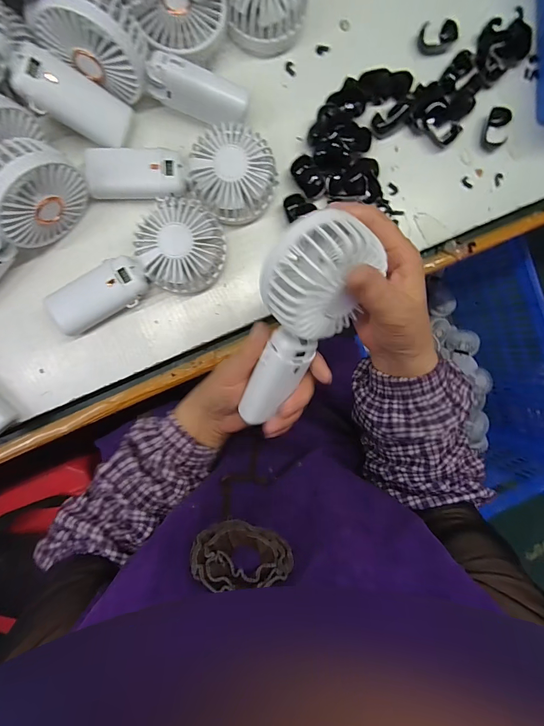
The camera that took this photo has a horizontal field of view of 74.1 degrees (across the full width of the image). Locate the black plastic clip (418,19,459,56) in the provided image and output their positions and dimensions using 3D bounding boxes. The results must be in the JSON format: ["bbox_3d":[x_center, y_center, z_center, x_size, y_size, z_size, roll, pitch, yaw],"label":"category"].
[{"bbox_3d":[0.180,-0.352,0.391,0.040,0.016,0.026,-11,94,-6],"label":"black plastic clip"}]

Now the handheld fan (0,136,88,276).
[{"bbox_3d":[-0.245,-0.114,0.311,0.057,0.077,0.182,41,88,-7],"label":"handheld fan"}]

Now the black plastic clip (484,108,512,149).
[{"bbox_3d":[0.254,-0.268,0.410,0.027,0.016,0.037,11,91,-7],"label":"black plastic clip"}]

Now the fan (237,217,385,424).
[{"bbox_3d":[0.018,-0.022,0.271,0.070,0.036,0.168,14,128,-7],"label":"fan"}]

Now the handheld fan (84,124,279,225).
[{"bbox_3d":[-0.085,-0.182,0.345,0.177,0.037,0.077,-1,93,-7],"label":"handheld fan"}]

